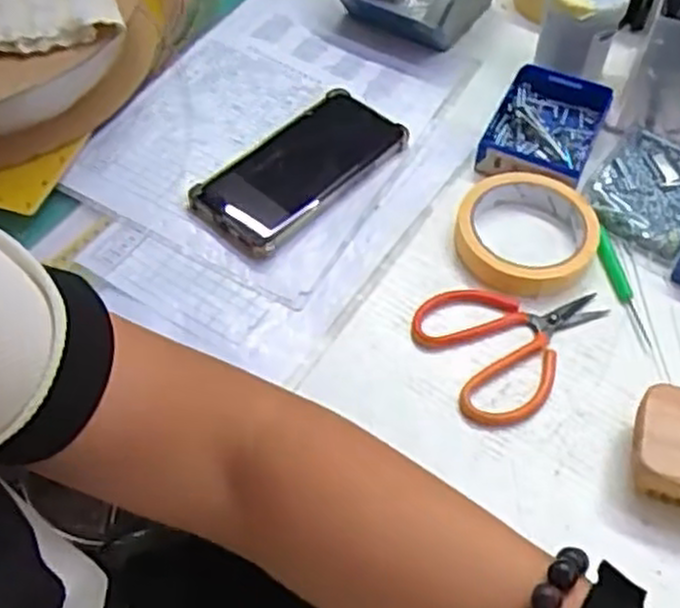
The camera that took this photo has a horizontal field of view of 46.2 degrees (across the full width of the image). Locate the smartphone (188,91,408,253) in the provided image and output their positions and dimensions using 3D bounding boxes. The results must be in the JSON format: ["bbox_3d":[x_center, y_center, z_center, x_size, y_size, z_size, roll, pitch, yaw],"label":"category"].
[{"bbox_3d":[-0.030,-0.105,0.610,0.082,0.009,0.170,37,62,24],"label":"smartphone"}]

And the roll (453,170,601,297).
[{"bbox_3d":[0.128,-0.050,0.553,0.095,0.018,0.102,0,54,0],"label":"roll"}]

